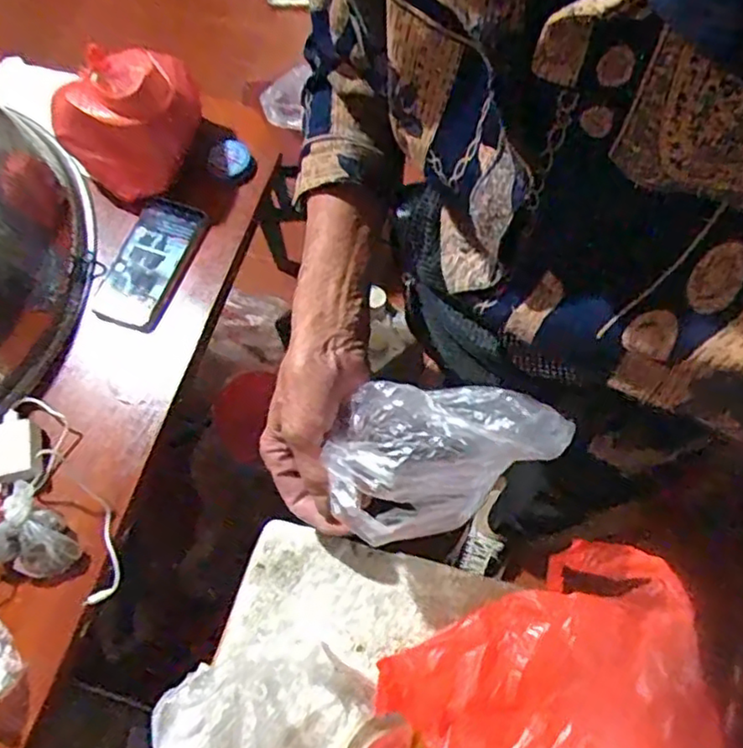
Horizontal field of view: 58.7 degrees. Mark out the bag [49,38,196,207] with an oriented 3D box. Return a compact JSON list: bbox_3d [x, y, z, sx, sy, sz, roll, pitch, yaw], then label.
[{"bbox_3d":[-0.288,-0.313,0.795,0.128,0.129,0.165,28,70,13],"label":"bag"}]

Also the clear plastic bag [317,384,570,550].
[{"bbox_3d":[0.044,0.041,0.414,0.146,0.057,0.092,-20,68,-7],"label":"clear plastic bag"}]

